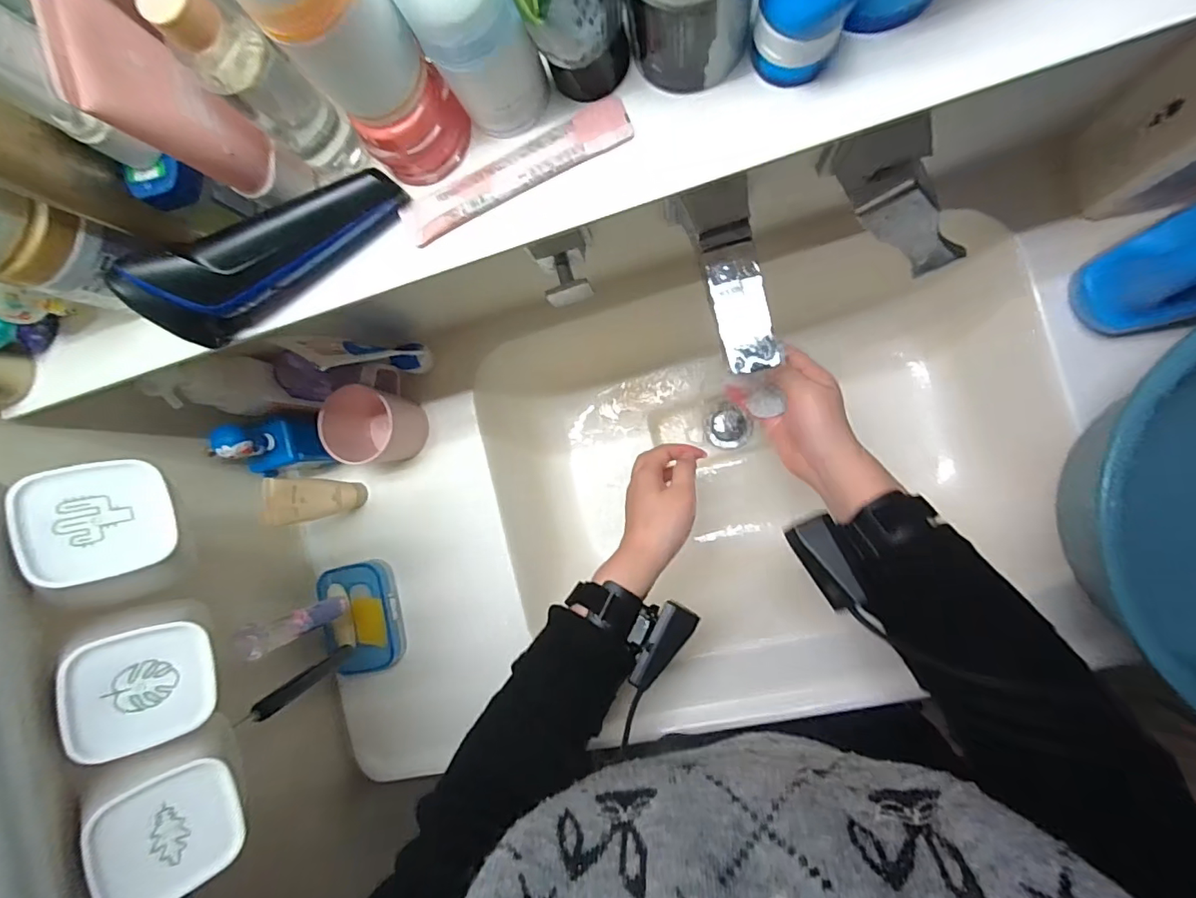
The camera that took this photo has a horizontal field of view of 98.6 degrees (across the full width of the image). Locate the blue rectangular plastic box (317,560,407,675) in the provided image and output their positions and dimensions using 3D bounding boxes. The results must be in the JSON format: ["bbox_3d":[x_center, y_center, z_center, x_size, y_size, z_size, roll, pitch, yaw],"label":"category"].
[{"bbox_3d":[-0.250,0.180,0.551,0.073,0.019,0.114,-14,87,-9],"label":"blue rectangular plastic box"}]

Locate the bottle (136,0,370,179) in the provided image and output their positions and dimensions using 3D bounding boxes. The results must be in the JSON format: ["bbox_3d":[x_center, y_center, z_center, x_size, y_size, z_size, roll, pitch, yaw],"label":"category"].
[{"bbox_3d":[-0.155,-0.170,0.248,0.025,0.113,0.031,41,97,7],"label":"bottle"}]

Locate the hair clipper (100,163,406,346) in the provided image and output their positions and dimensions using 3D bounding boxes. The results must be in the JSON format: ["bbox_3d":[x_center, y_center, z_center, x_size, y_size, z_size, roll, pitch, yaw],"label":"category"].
[{"bbox_3d":[-0.177,-0.108,0.274,0.144,0.051,0.030,-33,85,9],"label":"hair clipper"}]

